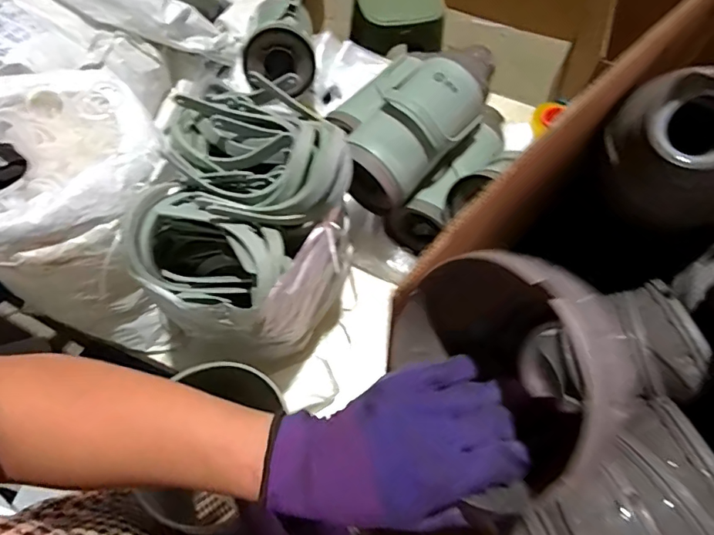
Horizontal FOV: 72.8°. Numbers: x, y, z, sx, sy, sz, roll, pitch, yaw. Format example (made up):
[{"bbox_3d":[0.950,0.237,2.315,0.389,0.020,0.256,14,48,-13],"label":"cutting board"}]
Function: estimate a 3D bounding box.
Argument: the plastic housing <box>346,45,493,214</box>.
[{"bbox_3d":[0.139,-0.294,0.970,0.165,0.154,0.372,34,69,14],"label":"plastic housing"}]

